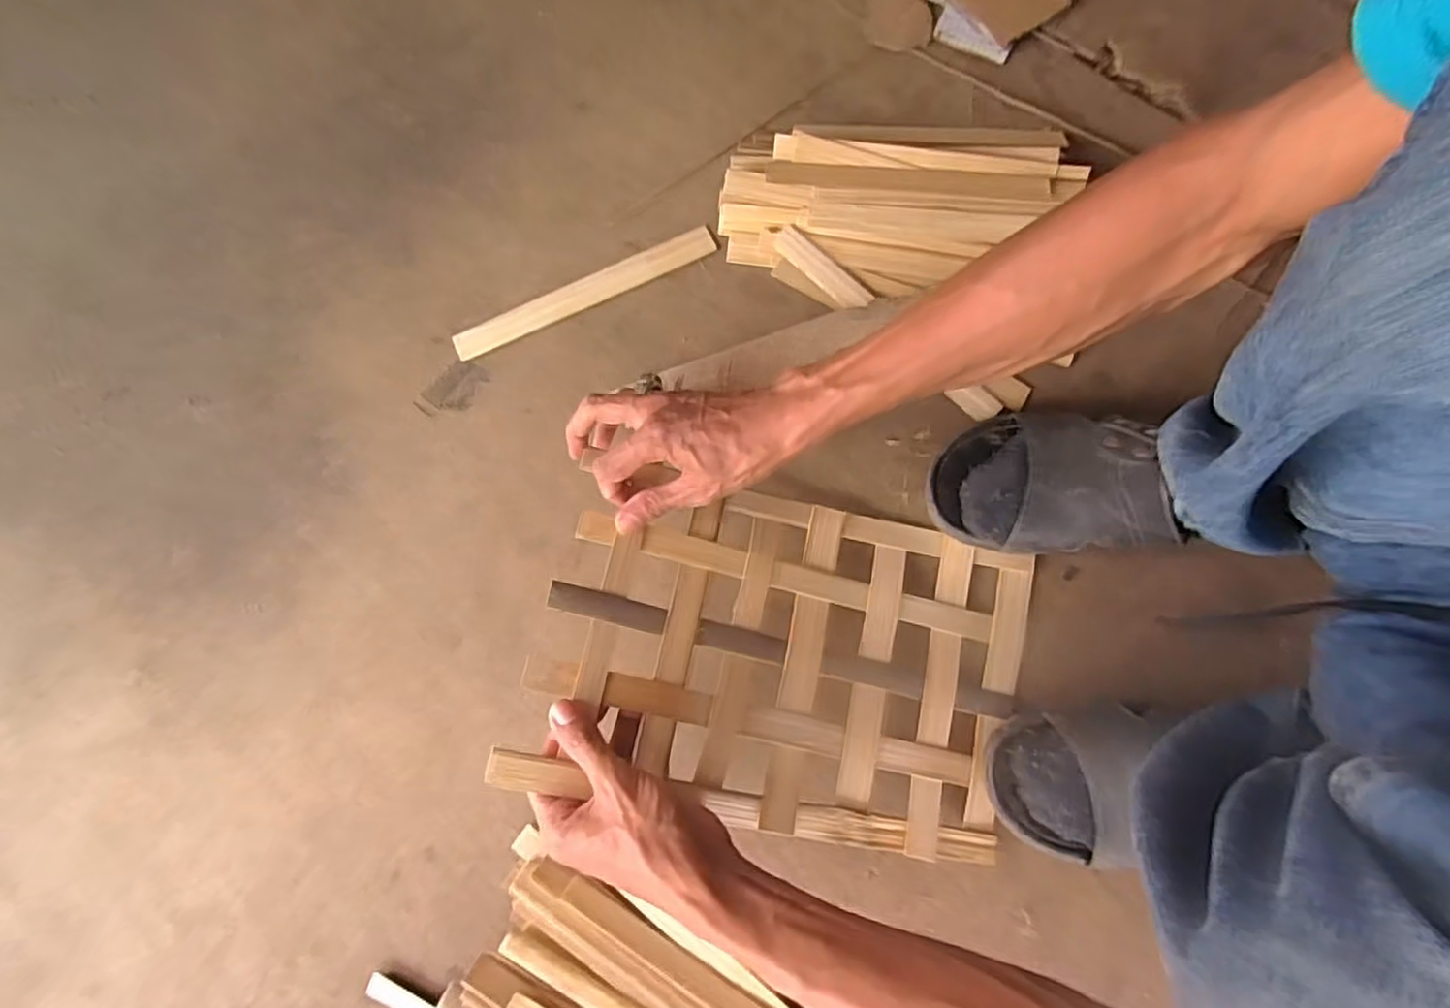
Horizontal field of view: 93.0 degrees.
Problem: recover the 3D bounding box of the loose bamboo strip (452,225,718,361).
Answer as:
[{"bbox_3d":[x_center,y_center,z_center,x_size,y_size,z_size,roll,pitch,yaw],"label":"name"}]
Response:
[{"bbox_3d":[-0.115,-0.176,0.571,0.227,0.004,0.025,-25,80,-4],"label":"loose bamboo strip"}]

